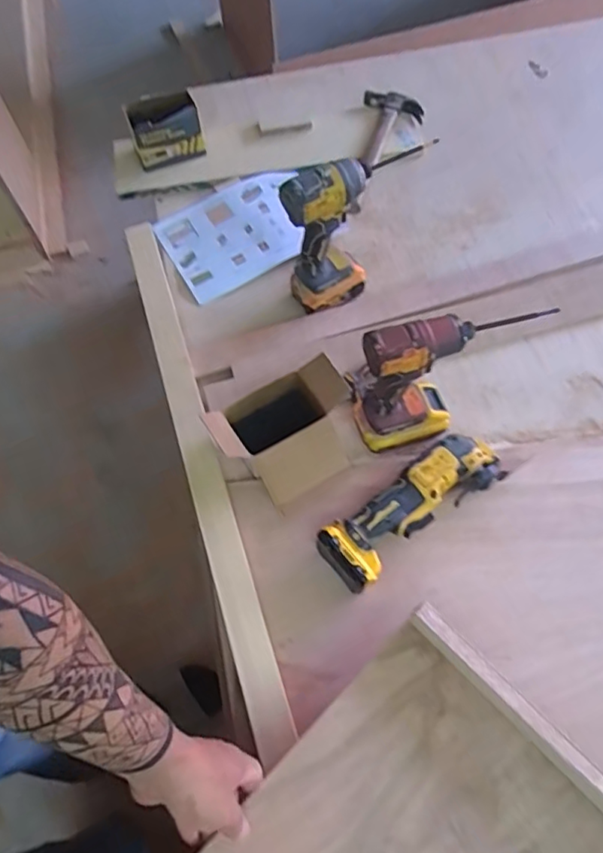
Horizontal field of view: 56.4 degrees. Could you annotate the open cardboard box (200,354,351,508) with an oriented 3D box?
[{"bbox_3d":[-0.014,0.004,0.774,0.178,0.087,0.155,-32,65,-14],"label":"open cardboard box"}]

